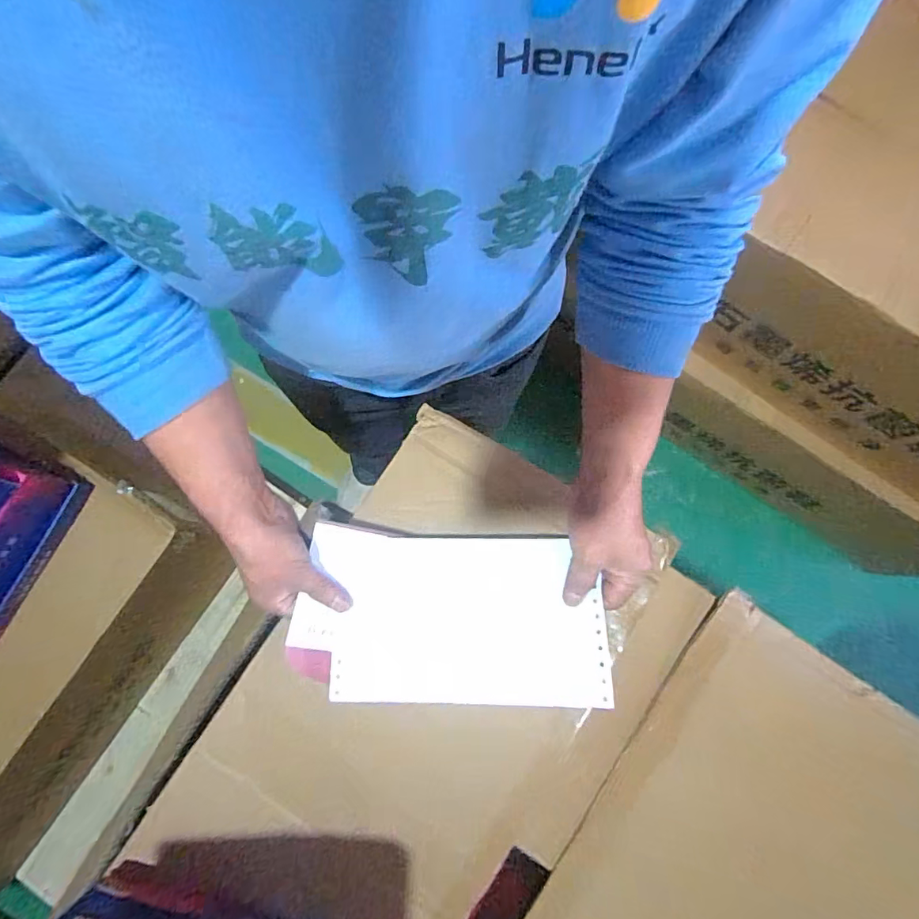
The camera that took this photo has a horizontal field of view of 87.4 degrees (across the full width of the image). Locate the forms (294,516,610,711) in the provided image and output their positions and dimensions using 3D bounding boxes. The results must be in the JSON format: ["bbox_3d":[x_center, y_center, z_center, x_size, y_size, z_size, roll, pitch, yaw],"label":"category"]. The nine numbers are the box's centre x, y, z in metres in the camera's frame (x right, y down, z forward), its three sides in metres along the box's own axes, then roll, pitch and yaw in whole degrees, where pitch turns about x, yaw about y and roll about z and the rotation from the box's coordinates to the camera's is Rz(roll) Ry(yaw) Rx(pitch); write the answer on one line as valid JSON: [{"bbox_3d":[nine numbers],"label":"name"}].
[{"bbox_3d":[-0.010,0.141,0.432,0.262,0.059,0.145,3,78,-1],"label":"forms"}]

